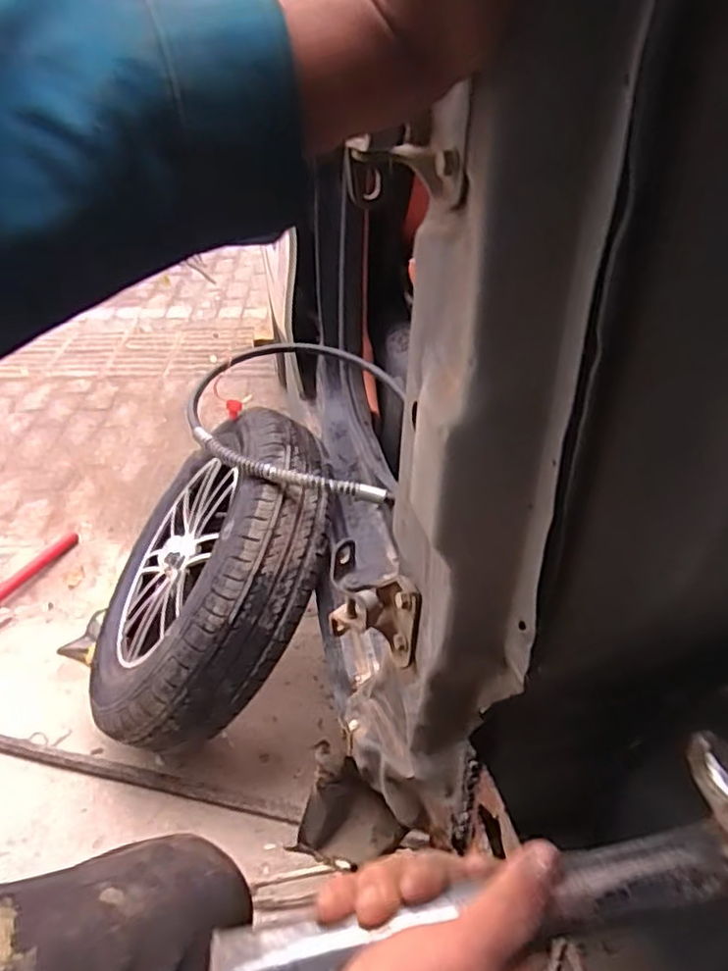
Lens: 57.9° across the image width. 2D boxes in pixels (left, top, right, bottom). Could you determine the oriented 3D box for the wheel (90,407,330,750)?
[{"bbox_3d":[-0.245,0.158,1.028,0.511,0.175,0.465,-17,48,53],"label":"wheel"}]

